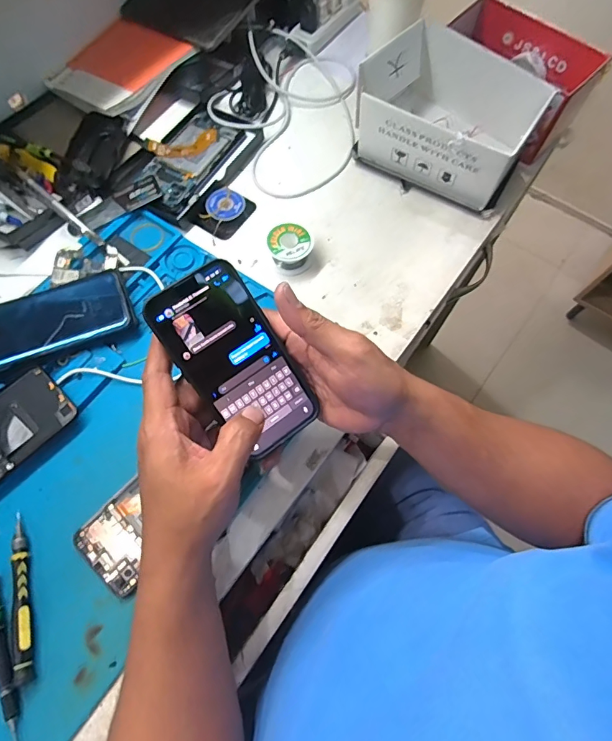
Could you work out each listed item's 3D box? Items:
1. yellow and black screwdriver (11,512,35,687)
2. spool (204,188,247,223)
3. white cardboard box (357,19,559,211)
[{"bbox_3d":[-0.236,0.185,0.355,0.015,0.011,0.127,-16,69,-7],"label":"yellow and black screwdriver"},{"bbox_3d":[-0.096,-0.202,0.518,0.049,0.012,0.045,0,68,-1],"label":"spool"},{"bbox_3d":[0.160,-0.293,0.505,0.185,0.113,0.131,32,71,12],"label":"white cardboard box"}]

